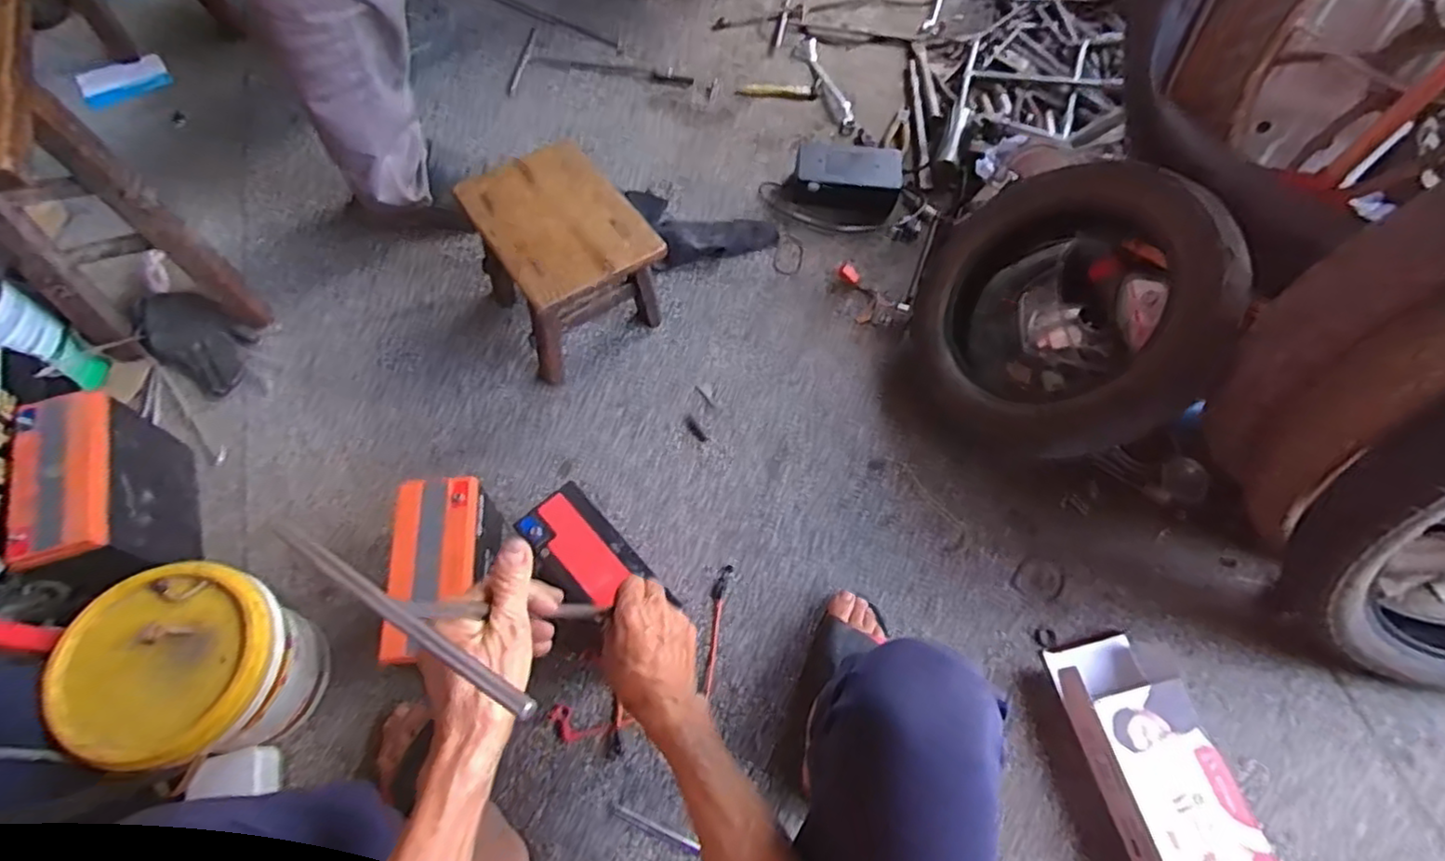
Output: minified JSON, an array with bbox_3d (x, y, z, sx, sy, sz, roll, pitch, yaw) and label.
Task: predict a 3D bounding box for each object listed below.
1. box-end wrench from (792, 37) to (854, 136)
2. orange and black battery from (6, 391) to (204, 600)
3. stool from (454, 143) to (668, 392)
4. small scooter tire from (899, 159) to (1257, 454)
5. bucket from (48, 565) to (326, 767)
[{"bbox_3d":[0.187,-0.640,1.216,0.050,0.010,0.255,-12,65,-9],"label":"box-end wrench"},{"bbox_3d":[-0.694,0.079,0.749,0.105,0.155,0.187,-24,68,-15],"label":"orange and black battery"},{"bbox_3d":[-0.212,-0.219,0.885,0.183,0.191,0.229,-31,70,-17],"label":"stool"},{"bbox_3d":[0.424,-0.145,0.824,0.094,0.360,0.356,1,21,-44],"label":"small scooter tire"},{"bbox_3d":[-0.523,0.243,0.680,0.182,0.178,0.169,2,64,-3],"label":"bucket"}]

